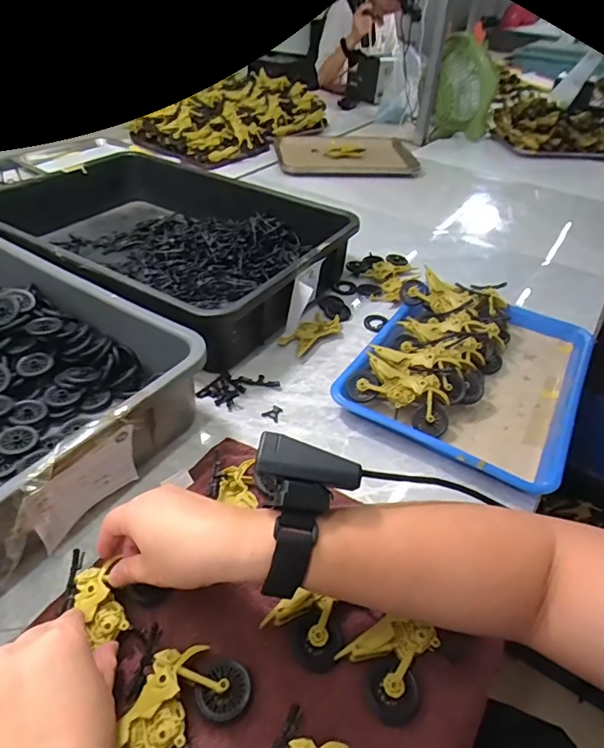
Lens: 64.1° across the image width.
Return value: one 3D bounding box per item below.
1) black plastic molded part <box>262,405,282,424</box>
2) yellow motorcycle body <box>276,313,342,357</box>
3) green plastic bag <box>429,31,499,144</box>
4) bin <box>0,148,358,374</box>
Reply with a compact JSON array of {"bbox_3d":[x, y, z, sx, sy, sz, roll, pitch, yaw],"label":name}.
[{"bbox_3d":[-0.032,0.043,0.552,0.021,0.004,0.024,23,44,22],"label":"black plastic molded part"},{"bbox_3d":[0.013,-0.057,0.665,0.047,0.014,0.093,33,48,31],"label":"yellow motorcycle body"},{"bbox_3d":[0.449,-0.774,1.346,0.163,0.248,0.070,12,41,10],"label":"green plastic bag"},{"bbox_3d":[-0.206,-0.211,0.754,0.513,0.096,0.401,26,45,24],"label":"bin"}]

